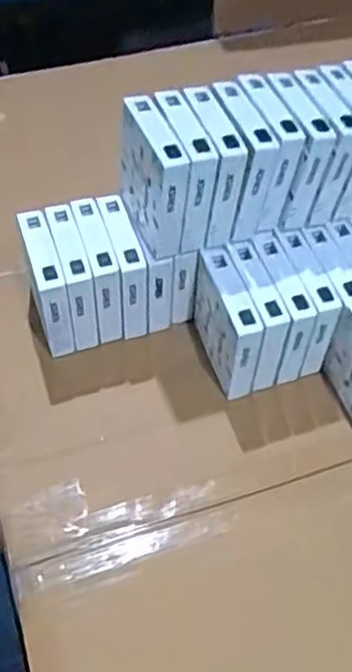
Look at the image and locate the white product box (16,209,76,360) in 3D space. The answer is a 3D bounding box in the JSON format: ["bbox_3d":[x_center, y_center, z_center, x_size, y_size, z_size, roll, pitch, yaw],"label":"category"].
[{"bbox_3d":[-0.105,-0.040,0.571,0.023,0.092,0.082,-13,54,-11],"label":"white product box"}]

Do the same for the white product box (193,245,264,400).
[{"bbox_3d":[0.038,-0.010,0.553,0.027,0.086,0.087,-13,53,-11],"label":"white product box"}]

